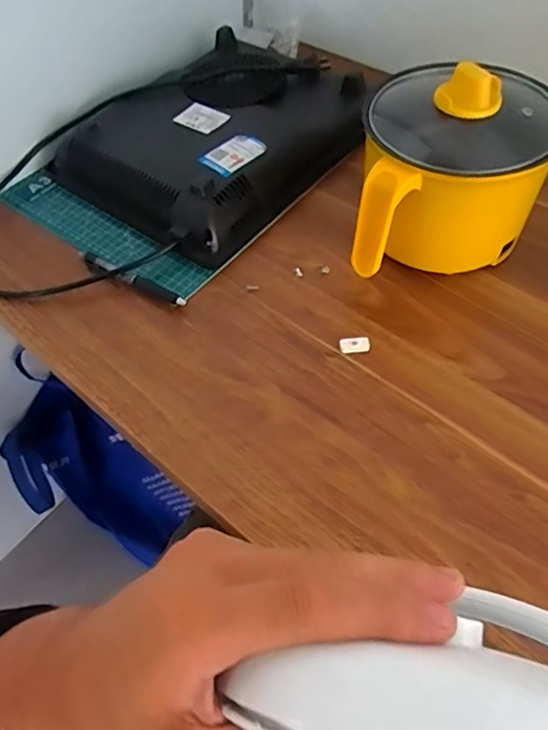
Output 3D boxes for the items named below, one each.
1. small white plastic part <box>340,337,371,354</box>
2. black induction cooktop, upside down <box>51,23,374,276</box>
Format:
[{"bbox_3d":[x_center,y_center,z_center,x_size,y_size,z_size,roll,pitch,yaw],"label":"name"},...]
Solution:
[{"bbox_3d":[0.073,-0.017,0.491,0.028,0.010,0.013,-3,56,1],"label":"small white plastic part"},{"bbox_3d":[-0.068,-0.270,0.640,0.262,0.051,0.310,33,64,22],"label":"black induction cooktop, upside down"}]

